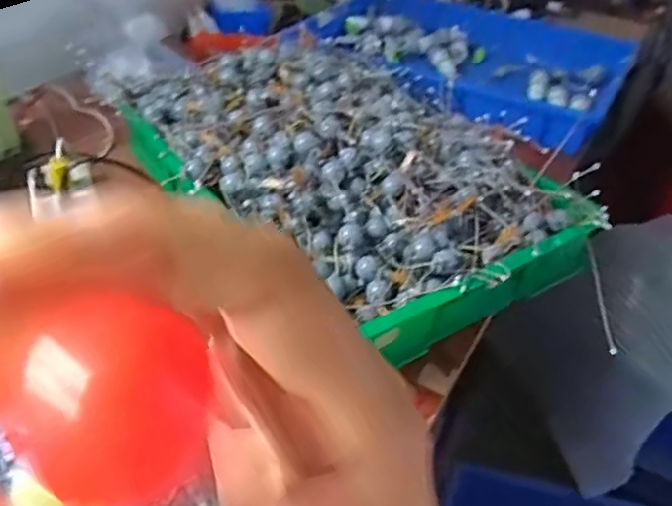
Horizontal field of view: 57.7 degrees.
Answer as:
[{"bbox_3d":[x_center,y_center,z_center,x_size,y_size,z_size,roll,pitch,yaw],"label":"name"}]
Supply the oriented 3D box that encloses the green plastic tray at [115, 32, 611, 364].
[{"bbox_3d":[0.006,-0.117,0.748,0.358,0.096,0.550,-23,45,-28],"label":"green plastic tray"}]

